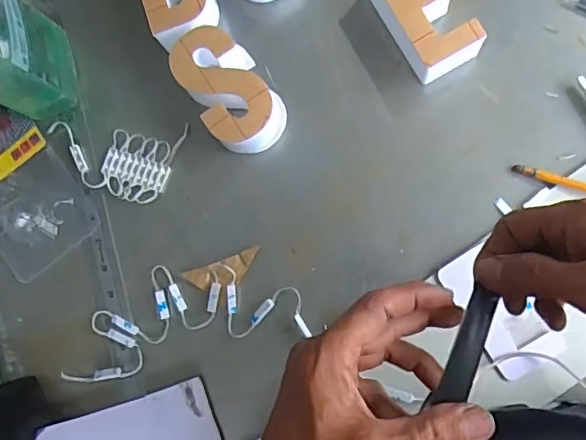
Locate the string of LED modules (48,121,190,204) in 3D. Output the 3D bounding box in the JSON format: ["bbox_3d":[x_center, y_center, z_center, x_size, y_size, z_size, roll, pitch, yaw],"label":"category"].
[{"bbox_3d":[-0.172,-0.058,0.536,0.130,0.007,0.075,7,84,8],"label":"string of LED modules"}]

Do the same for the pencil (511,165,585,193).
[{"bbox_3d":[0.231,-0.033,0.476,0.085,0.011,0.010,19,86,9],"label":"pencil"}]

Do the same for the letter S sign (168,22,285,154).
[{"bbox_3d":[-0.057,-0.118,0.508,0.065,0.044,0.113,-33,80,2],"label":"letter S sign"}]

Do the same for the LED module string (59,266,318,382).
[{"bbox_3d":[-0.102,0.086,0.509,0.219,0.008,0.087,-13,82,6],"label":"LED module string"}]

